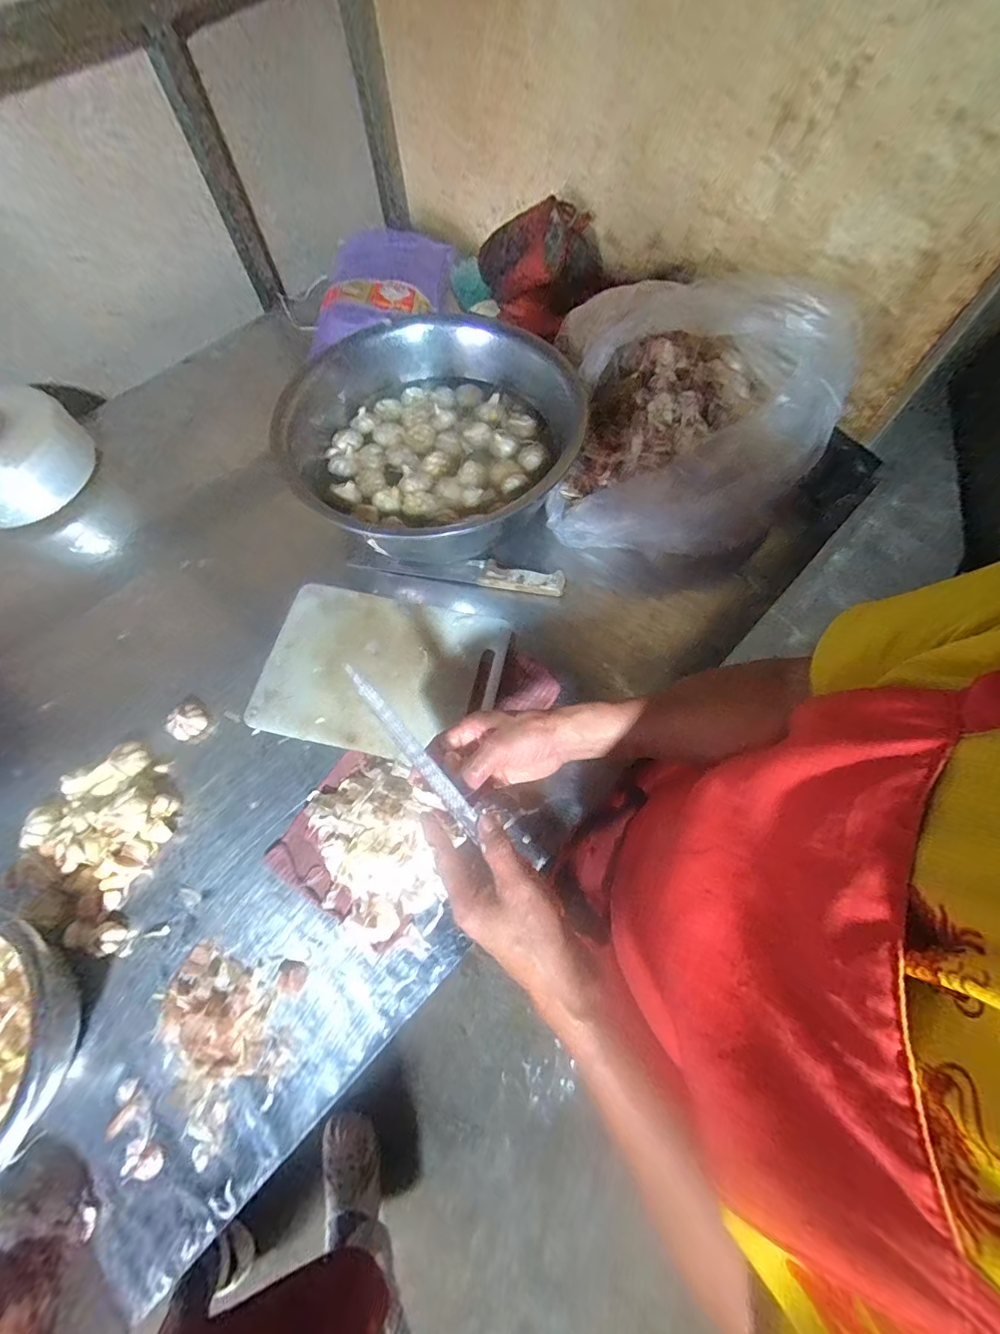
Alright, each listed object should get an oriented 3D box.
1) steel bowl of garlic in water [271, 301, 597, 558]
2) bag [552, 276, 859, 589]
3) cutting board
[{"bbox_3d":[-0.121,-0.369,0.751,0.432,0.147,0.362,-36,71,-13],"label":"steel bowl of garlic in water"},{"bbox_3d":[0.277,-0.353,0.718,0.390,0.260,0.350,10,68,6],"label":"bag"},{"bbox_3d":[-0.174,0.005,0.673,0.337,0.014,0.236,13,68,7],"label":"cutting board"}]

